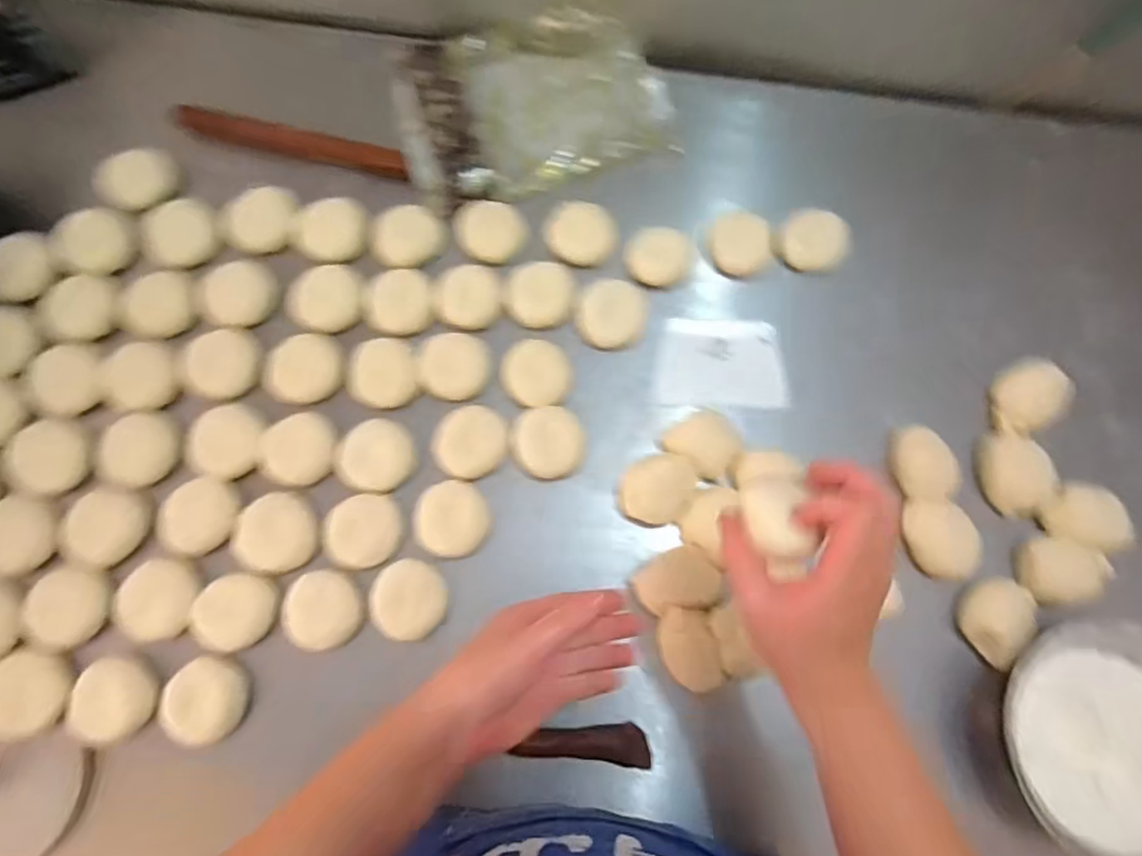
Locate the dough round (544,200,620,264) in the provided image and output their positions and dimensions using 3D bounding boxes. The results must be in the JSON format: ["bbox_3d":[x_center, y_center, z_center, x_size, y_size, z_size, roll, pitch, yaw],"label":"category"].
[{"bbox_3d":[0.010,-0.207,0.670,0.074,0.015,0.075,0,75,0],"label":"dough round"}]

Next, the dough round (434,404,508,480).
[{"bbox_3d":[-0.094,0.013,0.602,0.063,0.022,0.067,0,75,0],"label":"dough round"}]

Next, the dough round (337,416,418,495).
[{"bbox_3d":[-0.188,0.026,0.612,0.070,0.016,0.067,0,75,0],"label":"dough round"}]

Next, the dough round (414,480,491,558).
[{"bbox_3d":[-0.110,0.084,0.590,0.065,0.016,0.067,0,75,0],"label":"dough round"}]

